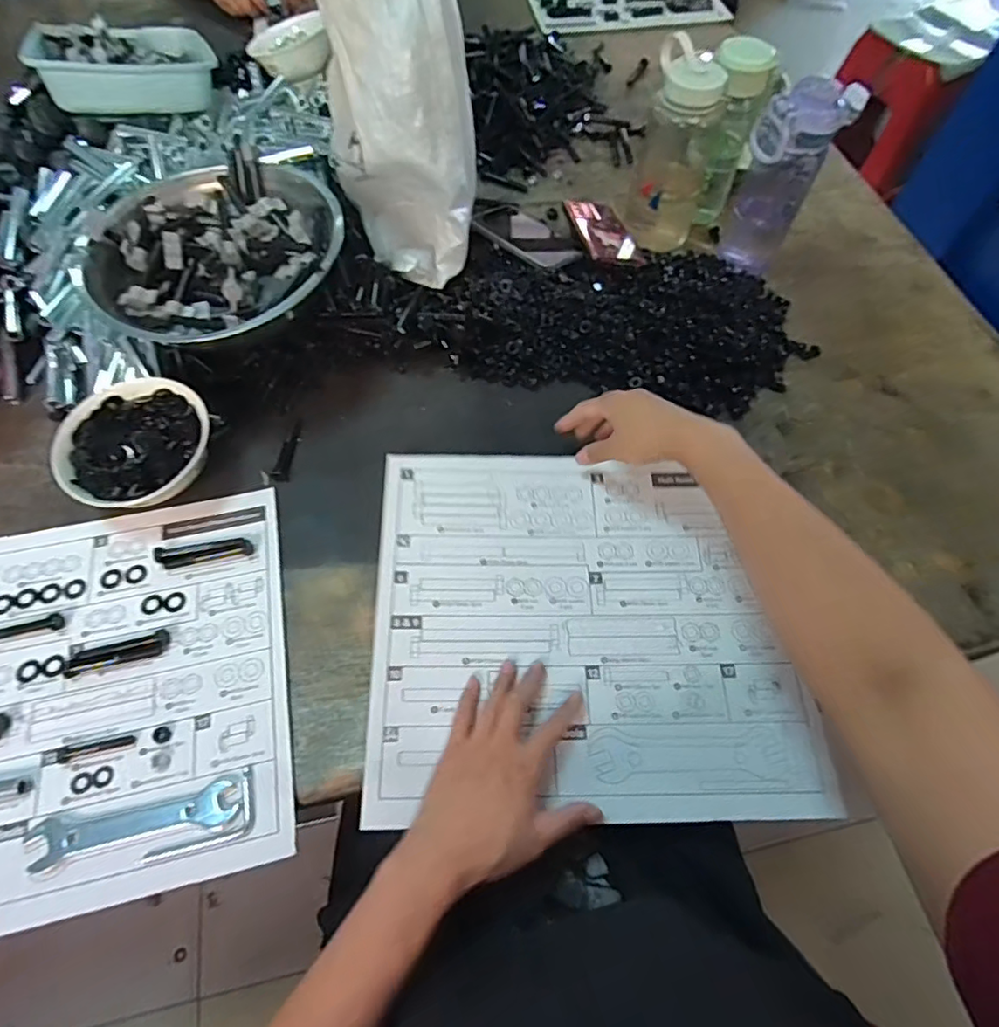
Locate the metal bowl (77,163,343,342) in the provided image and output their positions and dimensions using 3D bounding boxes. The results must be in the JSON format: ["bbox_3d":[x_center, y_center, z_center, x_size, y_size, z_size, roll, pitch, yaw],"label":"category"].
[{"bbox_3d":[-0.292,-0.265,0.606,0.238,0.095,0.238,1,63,-1],"label":"metal bowl"}]

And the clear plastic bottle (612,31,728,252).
[{"bbox_3d":[0.215,-0.455,0.715,0.100,0.200,0.107,13,64,5],"label":"clear plastic bottle"}]

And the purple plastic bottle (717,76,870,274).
[{"bbox_3d":[0.328,-0.387,0.678,0.079,0.209,0.072,12,64,4],"label":"purple plastic bottle"}]

